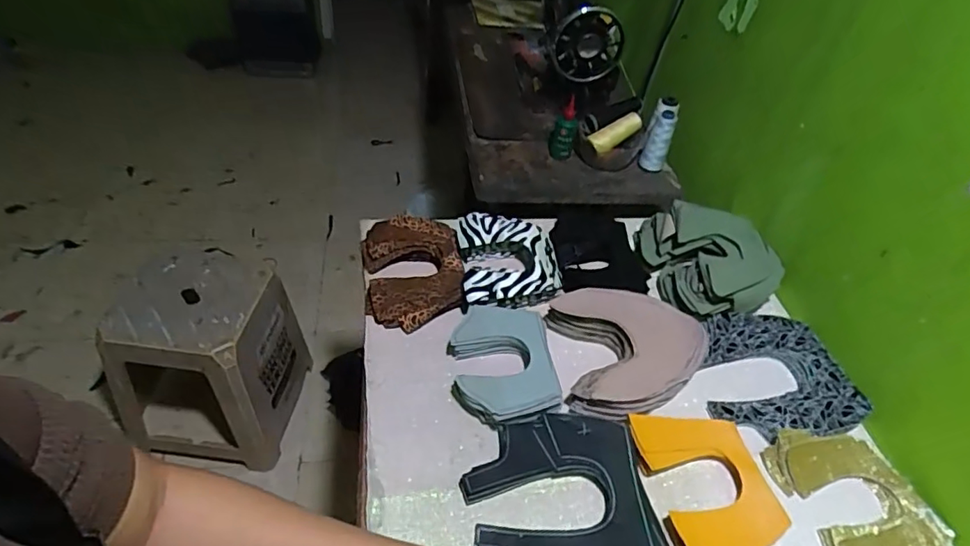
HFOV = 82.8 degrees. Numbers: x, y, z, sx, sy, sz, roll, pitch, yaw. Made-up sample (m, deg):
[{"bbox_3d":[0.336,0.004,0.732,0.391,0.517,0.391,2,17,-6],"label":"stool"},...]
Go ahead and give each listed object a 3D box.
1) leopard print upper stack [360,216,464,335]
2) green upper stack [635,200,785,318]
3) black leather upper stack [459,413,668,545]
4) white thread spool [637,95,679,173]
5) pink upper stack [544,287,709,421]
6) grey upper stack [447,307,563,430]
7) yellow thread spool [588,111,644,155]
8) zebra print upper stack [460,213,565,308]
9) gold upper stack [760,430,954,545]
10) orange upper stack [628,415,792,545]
[{"bbox_3d":[-0.101,-0.003,0.778,0.134,0.045,0.181,-6,45,-10],"label":"leopard print upper stack"},{"bbox_3d":[0.334,-0.026,0.814,0.175,0.082,0.185,-10,46,-15],"label":"green upper stack"},{"bbox_3d":[0.079,0.235,0.566,0.184,0.023,0.187,-5,45,-10],"label":"black leather upper stack"},{"bbox_3d":[0.326,-0.254,1.024,0.044,0.131,0.054,23,47,14],"label":"white thread spool"},{"bbox_3d":[0.185,0.091,0.696,0.181,0.037,0.176,-2,45,-7],"label":"pink upper stack"},{"bbox_3d":[0.021,0.107,0.677,0.123,0.039,0.162,-3,45,-8],"label":"grey upper stack"},{"bbox_3d":[0.246,-0.261,1.024,0.122,0.036,0.031,-31,53,-15],"label":"yellow thread spool"},{"bbox_3d":[0.036,-0.018,0.793,0.137,0.049,0.161,-2,45,-6],"label":"zebra print upper stack"},{"bbox_3d":[0.404,0.244,0.596,0.130,0.023,0.165,-12,47,-17],"label":"gold upper stack"},{"bbox_3d":[0.237,0.226,0.592,0.115,0.030,0.164,-7,46,-12],"label":"orange upper stack"}]

